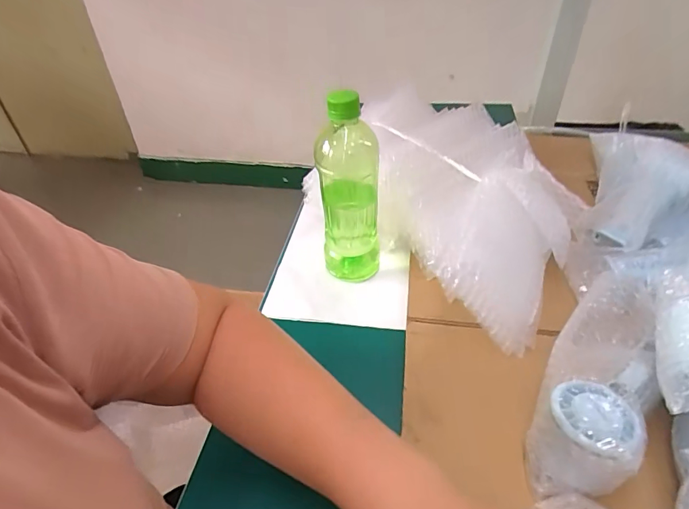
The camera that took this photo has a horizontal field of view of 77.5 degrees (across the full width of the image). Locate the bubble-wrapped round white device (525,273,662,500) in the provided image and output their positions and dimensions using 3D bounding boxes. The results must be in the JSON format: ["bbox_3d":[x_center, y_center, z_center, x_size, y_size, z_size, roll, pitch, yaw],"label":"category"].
[{"bbox_3d":[0.207,0.090,0.346,0.073,0.056,0.206,20,46,24],"label":"bubble-wrapped round white device"}]

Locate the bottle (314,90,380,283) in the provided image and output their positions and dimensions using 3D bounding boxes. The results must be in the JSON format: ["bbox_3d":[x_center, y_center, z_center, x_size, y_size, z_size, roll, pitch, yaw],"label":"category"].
[{"bbox_3d":[0.004,-0.068,0.458,0.062,0.209,0.054,0,41,3],"label":"bottle"}]

